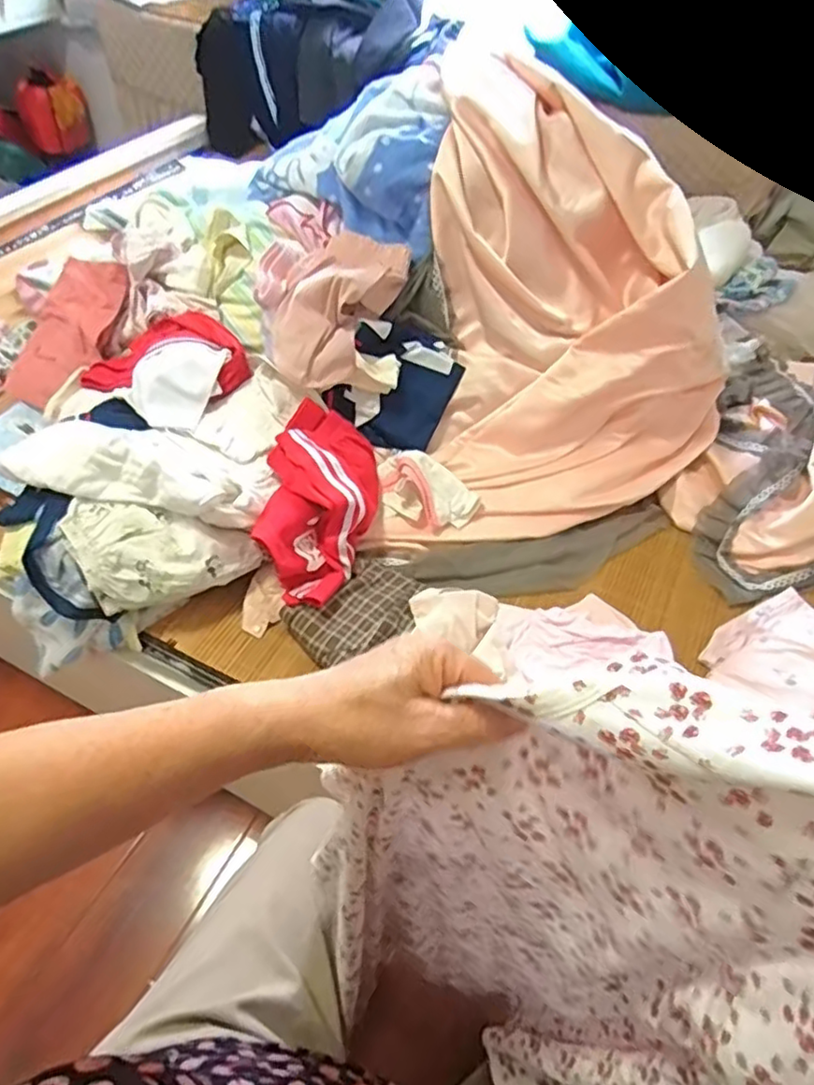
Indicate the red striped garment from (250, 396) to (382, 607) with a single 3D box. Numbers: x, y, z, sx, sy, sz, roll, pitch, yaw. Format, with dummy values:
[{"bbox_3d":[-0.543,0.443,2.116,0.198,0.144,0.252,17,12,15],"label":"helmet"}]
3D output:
[{"bbox_3d":[-0.120,-0.048,0.880,0.142,0.130,0.268,8,50,5],"label":"red striped garment"}]

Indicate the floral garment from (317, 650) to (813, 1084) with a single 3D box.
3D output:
[{"bbox_3d":[0.082,0.221,0.376,0.274,0.448,0.117,19,52,14],"label":"floral garment"}]

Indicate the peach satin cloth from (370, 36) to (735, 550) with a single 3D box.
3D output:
[{"bbox_3d":[0.198,-0.325,0.949,0.540,0.441,0.427,-12,51,-11],"label":"peach satin cloth"}]

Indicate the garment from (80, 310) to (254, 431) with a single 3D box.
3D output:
[{"bbox_3d":[-0.339,-0.252,0.925,0.178,0.069,0.170,30,56,22],"label":"garment"}]

